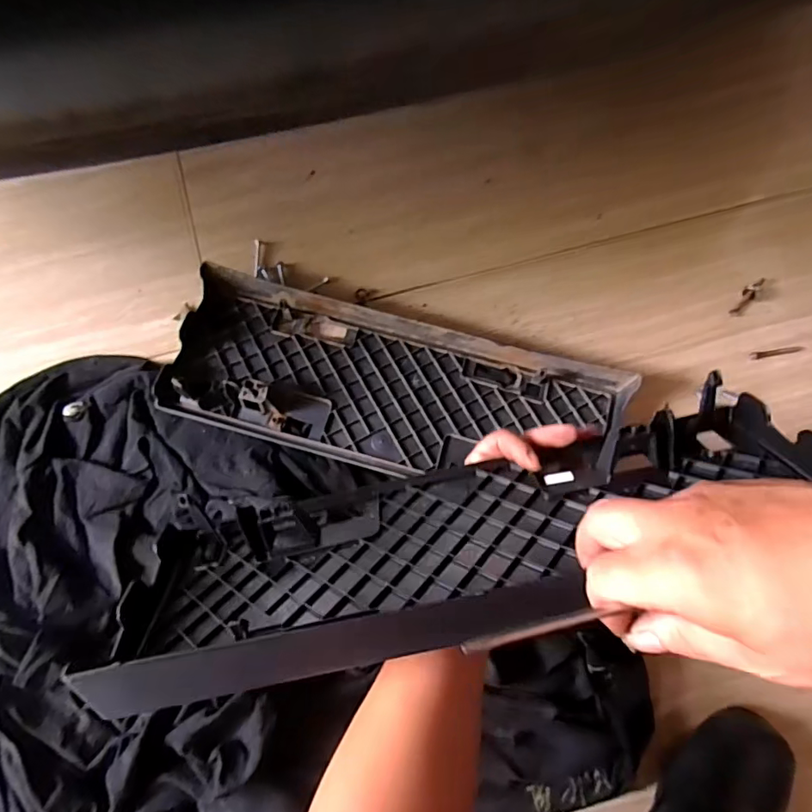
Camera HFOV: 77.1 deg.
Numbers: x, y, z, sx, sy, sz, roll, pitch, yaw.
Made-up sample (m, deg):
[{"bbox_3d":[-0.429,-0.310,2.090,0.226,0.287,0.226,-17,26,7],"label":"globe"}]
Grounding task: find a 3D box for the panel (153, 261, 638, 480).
[{"bbox_3d":[-0.012,-0.014,0.528,0.453,0.047,0.157,16,79,3],"label":"panel"}]

